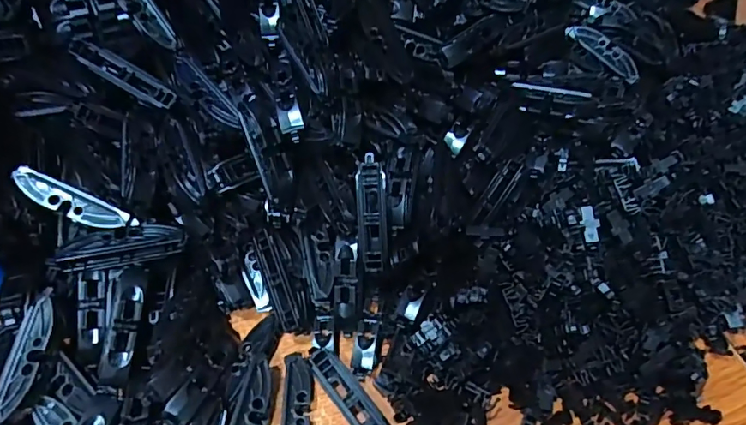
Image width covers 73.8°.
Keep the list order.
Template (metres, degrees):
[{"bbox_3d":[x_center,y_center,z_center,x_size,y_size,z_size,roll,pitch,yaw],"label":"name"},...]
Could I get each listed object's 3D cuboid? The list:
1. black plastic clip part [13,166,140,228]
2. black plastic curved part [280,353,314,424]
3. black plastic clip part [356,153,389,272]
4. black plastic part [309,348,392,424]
[{"bbox_3d":[-0.196,-0.007,0.322,0.079,0.012,0.018,25,50,-6],"label":"black plastic clip part"},{"bbox_3d":[-0.049,0.132,0.321,0.018,0.019,0.081,-2,49,-2],"label":"black plastic curved part"},{"bbox_3d":[-0.001,0.000,0.341,0.019,0.078,0.015,-4,8,-3],"label":"black plastic clip part"},{"bbox_3d":[-0.012,0.123,0.324,0.023,0.018,0.082,-33,74,-26],"label":"black plastic part"}]

